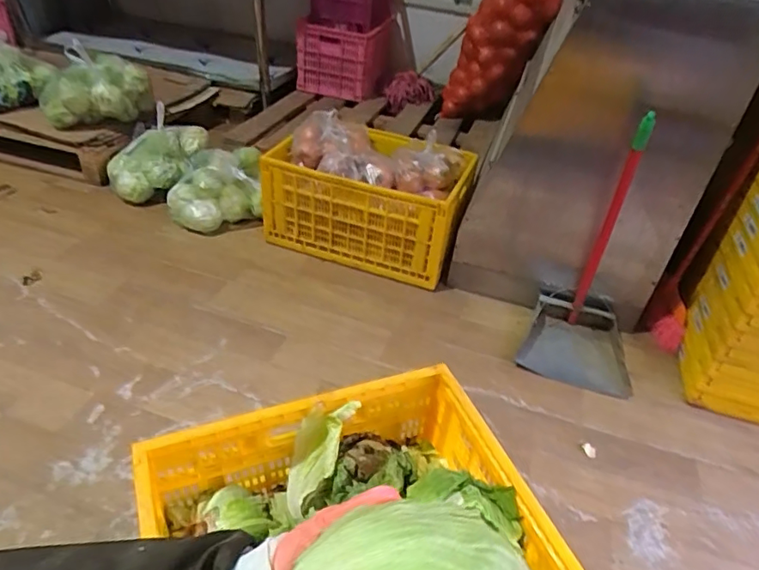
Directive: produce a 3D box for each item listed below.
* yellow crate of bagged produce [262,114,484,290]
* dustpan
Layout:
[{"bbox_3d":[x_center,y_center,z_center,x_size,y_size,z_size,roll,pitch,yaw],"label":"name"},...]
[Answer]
[{"bbox_3d":[-0.046,-0.291,1.716,0.637,0.341,0.428,15,39,12],"label":"yellow crate of bagged produce"},{"bbox_3d":[0.524,-0.042,1.215,0.258,0.553,0.245,17,40,14],"label":"dustpan"}]

